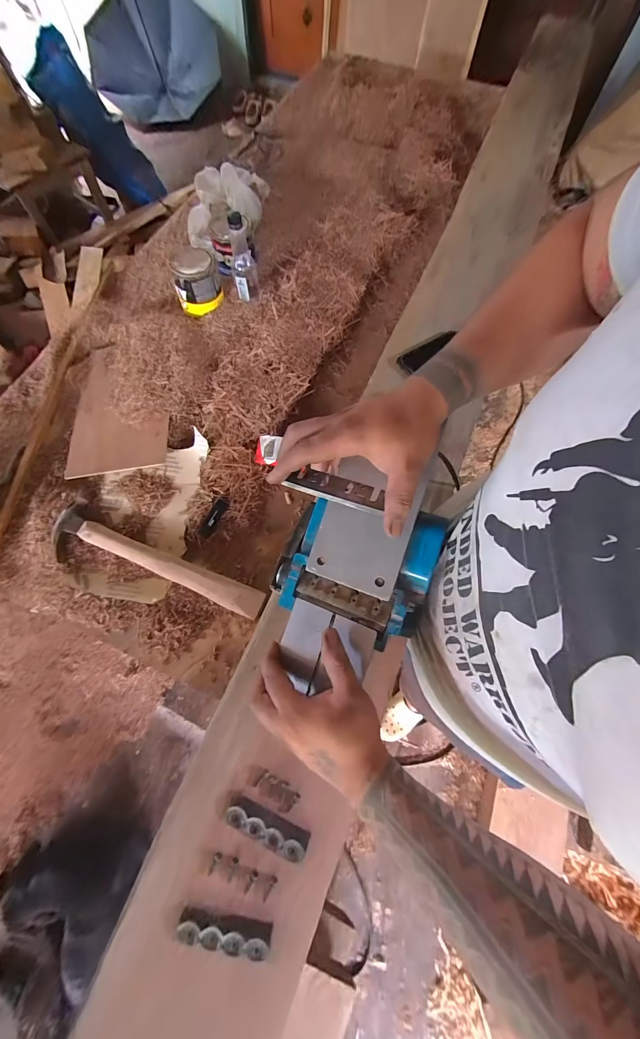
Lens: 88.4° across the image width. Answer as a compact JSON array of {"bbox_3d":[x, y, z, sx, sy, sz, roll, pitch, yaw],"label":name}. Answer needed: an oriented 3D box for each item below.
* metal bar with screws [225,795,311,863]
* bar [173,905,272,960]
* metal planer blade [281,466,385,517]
[{"bbox_3d":[-0.064,0.380,0.405,0.103,0.005,0.033,24,71,8],"label":"metal bar with screws"},{"bbox_3d":[-0.108,0.465,0.369,0.103,0.012,0.032,10,70,3],"label":"bar"},{"bbox_3d":[0.016,-0.031,0.328,0.100,0.008,0.029,18,70,15],"label":"metal planer blade"}]

